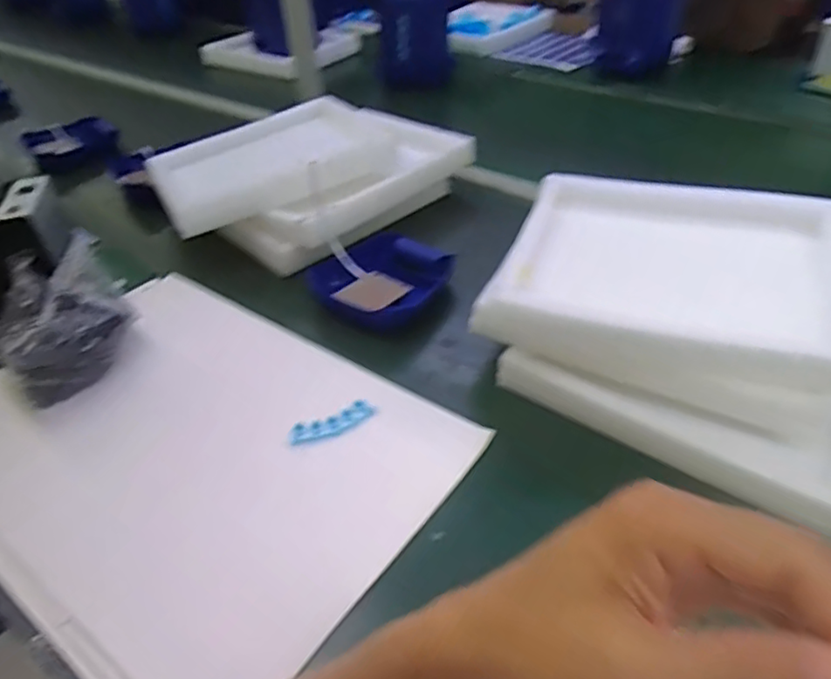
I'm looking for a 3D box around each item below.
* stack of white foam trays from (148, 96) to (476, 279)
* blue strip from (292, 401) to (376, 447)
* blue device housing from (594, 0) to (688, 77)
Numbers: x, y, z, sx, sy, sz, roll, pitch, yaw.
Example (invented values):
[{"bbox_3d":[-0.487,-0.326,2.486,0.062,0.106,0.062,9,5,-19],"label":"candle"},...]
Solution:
[{"bbox_3d":[-0.173,-0.280,1.040,0.447,0.120,0.347,-33,47,-29],"label":"stack of white foam trays"},{"bbox_3d":[-0.091,0.091,0.693,0.096,0.022,0.019,-21,42,-18],"label":"blue strip"},{"bbox_3d":[0.509,-0.734,1.439,0.181,0.260,0.108,17,45,25],"label":"blue device housing"}]

